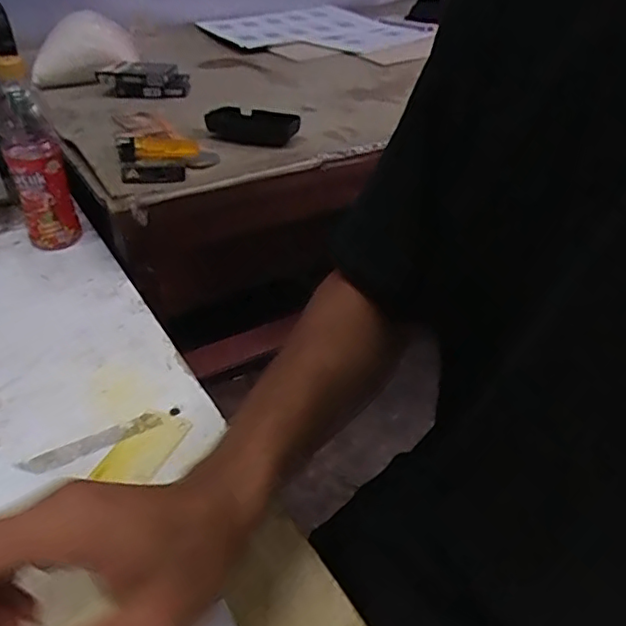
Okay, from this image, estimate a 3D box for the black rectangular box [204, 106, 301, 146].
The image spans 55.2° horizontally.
[{"bbox_3d":[-0.073,-0.222,0.704,0.113,0.025,0.056,22,41,25],"label":"black rectangular box"}]

